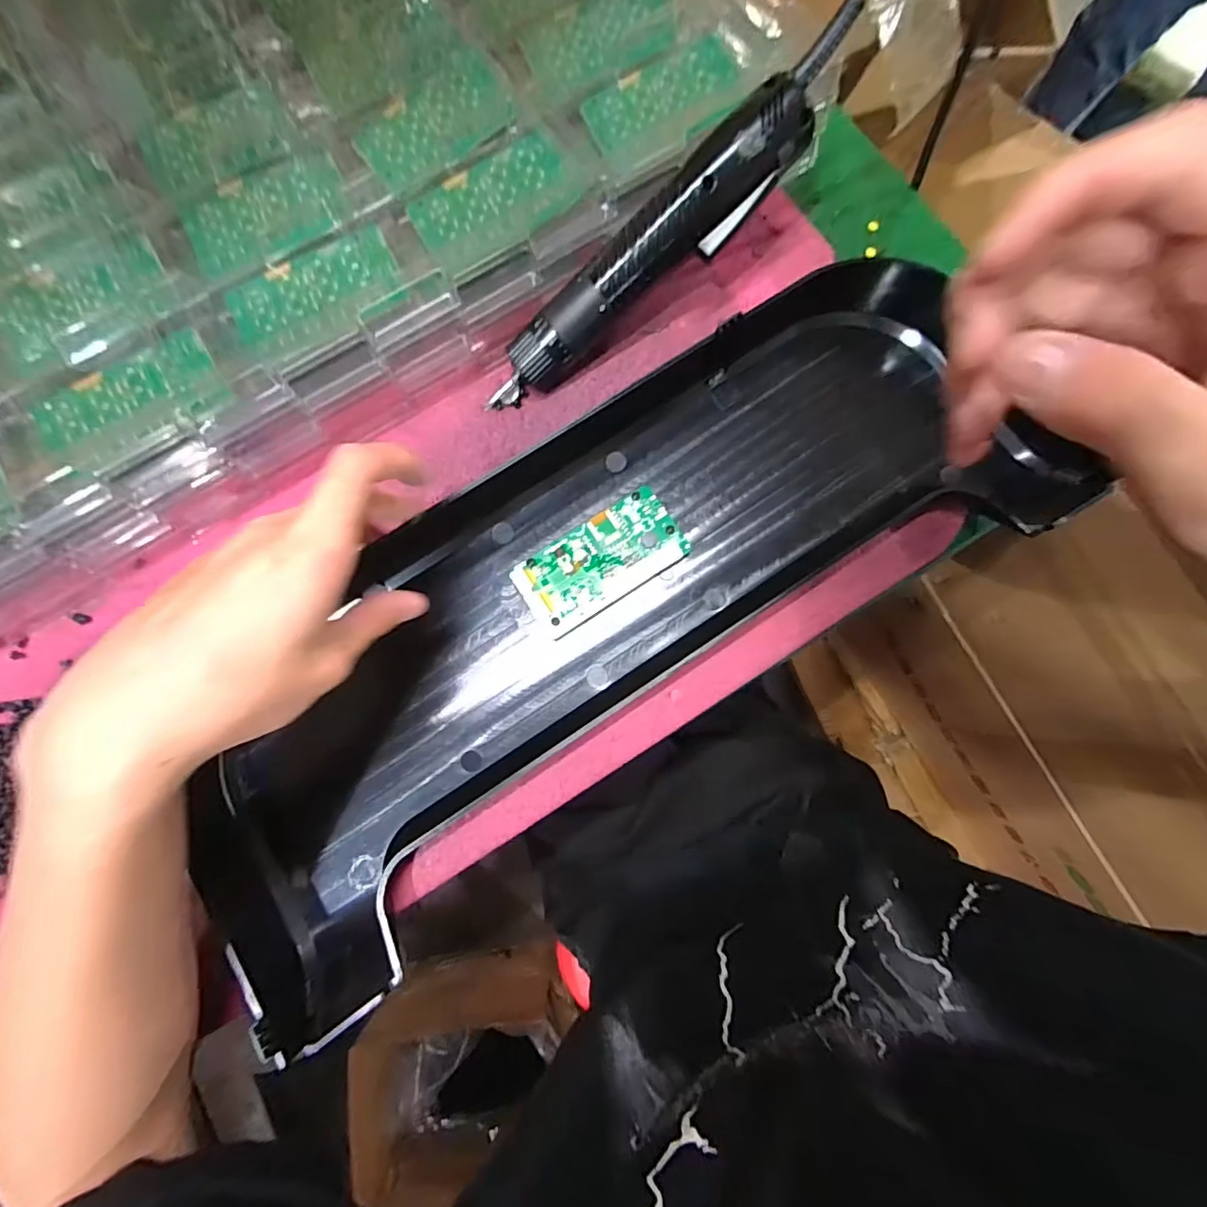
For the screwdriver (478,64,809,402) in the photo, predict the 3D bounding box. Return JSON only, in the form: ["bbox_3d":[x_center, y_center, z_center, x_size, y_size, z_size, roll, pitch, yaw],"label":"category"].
[{"bbox_3d":[0.026,-0.195,0.301,0.209,0.028,0.035,-37,79,17],"label":"screwdriver"}]

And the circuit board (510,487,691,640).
[{"bbox_3d":[-0.001,-0.024,0.312,0.094,0.009,0.047,-33,80,-6],"label":"circuit board"}]

